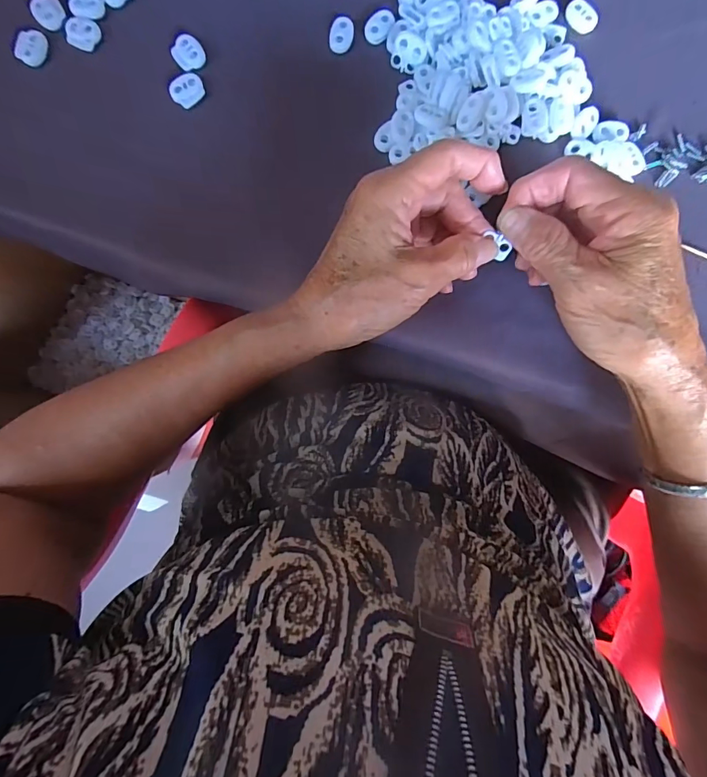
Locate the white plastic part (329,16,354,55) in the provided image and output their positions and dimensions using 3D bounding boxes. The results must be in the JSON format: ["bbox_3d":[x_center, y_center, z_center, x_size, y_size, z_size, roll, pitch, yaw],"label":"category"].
[{"bbox_3d":[-0.008,-0.239,0.285,0.015,0.004,0.021,8,90,0],"label":"white plastic part"}]

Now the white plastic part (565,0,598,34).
[{"bbox_3d":[0.153,-0.249,0.284,0.023,0.008,0.014,44,90,0],"label":"white plastic part"}]

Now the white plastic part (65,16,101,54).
[{"bbox_3d":[-0.184,-0.241,0.287,0.022,0.004,0.021,0,90,0],"label":"white plastic part"}]

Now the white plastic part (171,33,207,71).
[{"bbox_3d":[-0.112,-0.228,0.287,0.020,0.004,0.023,-37,90,0],"label":"white plastic part"}]

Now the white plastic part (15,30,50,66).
[{"bbox_3d":[-0.218,-0.231,0.287,0.018,0.004,0.023,28,90,0],"label":"white plastic part"}]

